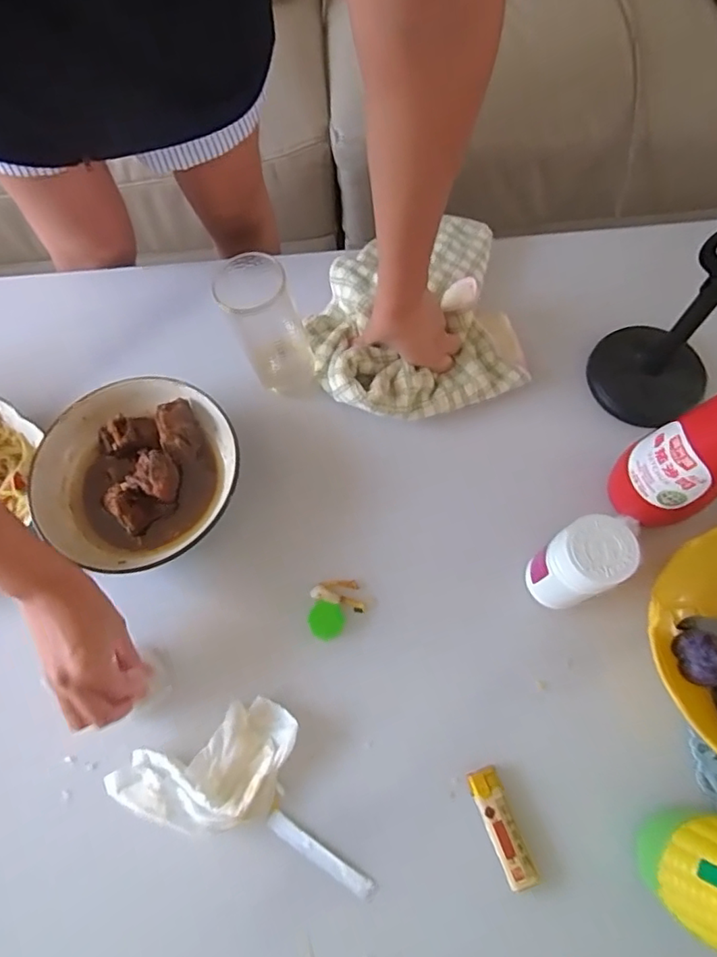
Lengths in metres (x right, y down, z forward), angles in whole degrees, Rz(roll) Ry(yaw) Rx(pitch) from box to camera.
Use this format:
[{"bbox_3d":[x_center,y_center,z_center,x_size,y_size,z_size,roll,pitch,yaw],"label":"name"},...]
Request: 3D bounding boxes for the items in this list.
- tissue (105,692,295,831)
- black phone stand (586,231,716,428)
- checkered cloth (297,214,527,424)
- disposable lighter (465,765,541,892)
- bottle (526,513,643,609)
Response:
[{"bbox_3d":[-0.117,0.234,0.424,0.144,0.022,0.079,-24,69,-7],"label":"tissue"},{"bbox_3d":[0.285,-0.144,0.456,0.099,0.227,0.108,-42,72,-13],"label":"black phone stand"},{"bbox_3d":[0.054,-0.169,0.568,0.214,0.041,0.222,-11,68,-2],"label":"checkered cloth"},{"bbox_3d":[0.109,0.264,0.411,0.024,0.009,0.079,-21,69,-5],"label":"disposable lighter"},{"bbox_3d":[0.174,0.070,0.433,0.060,0.111,0.050,-23,69,-6],"label":"bottle"}]

